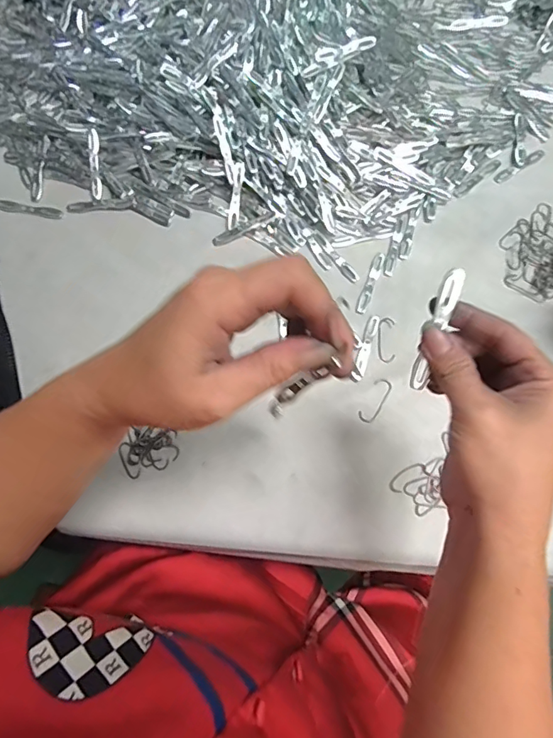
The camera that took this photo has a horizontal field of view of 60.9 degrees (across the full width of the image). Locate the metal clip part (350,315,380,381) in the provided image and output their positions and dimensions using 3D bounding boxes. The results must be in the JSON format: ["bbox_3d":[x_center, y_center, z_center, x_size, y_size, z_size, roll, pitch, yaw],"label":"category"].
[{"bbox_3d":[0.085,-0.021,0.447,0.011,0.004,0.069,20,72,5],"label":"metal clip part"}]

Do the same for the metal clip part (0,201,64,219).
[{"bbox_3d":[-0.253,-0.163,0.481,0.071,0.004,0.013,8,71,1],"label":"metal clip part"}]

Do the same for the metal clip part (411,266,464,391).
[{"bbox_3d":[0.090,-0.021,0.265,0.012,0.008,0.071,19,106,5],"label":"metal clip part"}]

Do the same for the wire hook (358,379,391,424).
[{"bbox_3d":[0.091,0.029,0.433,0.017,0.004,0.044,29,73,8],"label":"wire hook"}]

